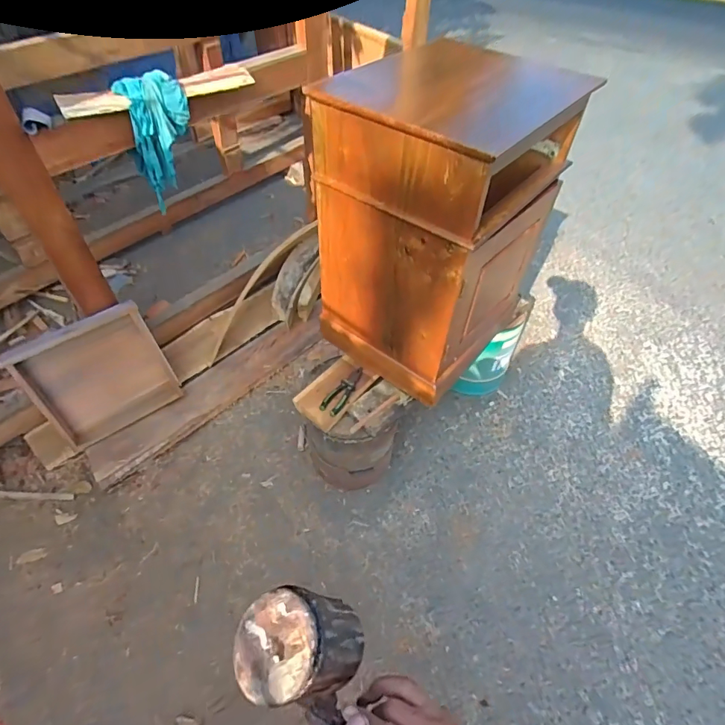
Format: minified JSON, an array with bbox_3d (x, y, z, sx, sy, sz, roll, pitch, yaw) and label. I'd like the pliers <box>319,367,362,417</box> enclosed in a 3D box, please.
[{"bbox_3d":[-0.049,0.076,1.234,0.051,0.020,0.182,27,52,19],"label":"pliers"}]

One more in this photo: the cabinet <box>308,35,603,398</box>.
[{"bbox_3d":[0.216,-0.370,1.148,0.407,0.652,0.570,33,54,23],"label":"cabinet"}]

